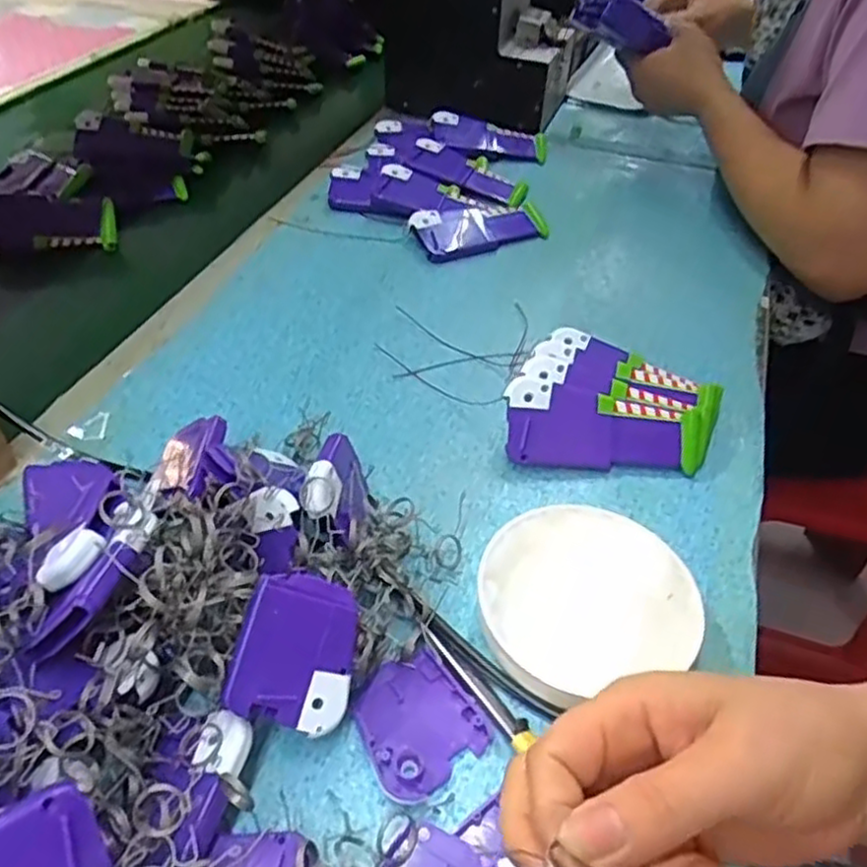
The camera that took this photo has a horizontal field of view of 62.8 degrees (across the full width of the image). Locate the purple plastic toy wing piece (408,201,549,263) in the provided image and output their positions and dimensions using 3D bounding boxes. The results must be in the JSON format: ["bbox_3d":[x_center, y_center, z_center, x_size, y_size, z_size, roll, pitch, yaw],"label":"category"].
[{"bbox_3d":[0.040,-0.183,0.629,0.118,0.019,0.056,-16,49,-19],"label":"purple plastic toy wing piece"}]

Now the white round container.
[{"bbox_3d":[0.076,0.084,0.358,0.107,0.025,0.095,-12,48,-16],"label":"white round container"}]

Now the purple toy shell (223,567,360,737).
[{"bbox_3d":[-0.057,0.093,0.305,0.050,0.005,0.061,20,75,-19],"label":"purple toy shell"}]

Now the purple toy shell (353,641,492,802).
[{"bbox_3d":[-0.008,0.130,0.323,0.053,0.005,0.056,-24,52,-26],"label":"purple toy shell"}]

